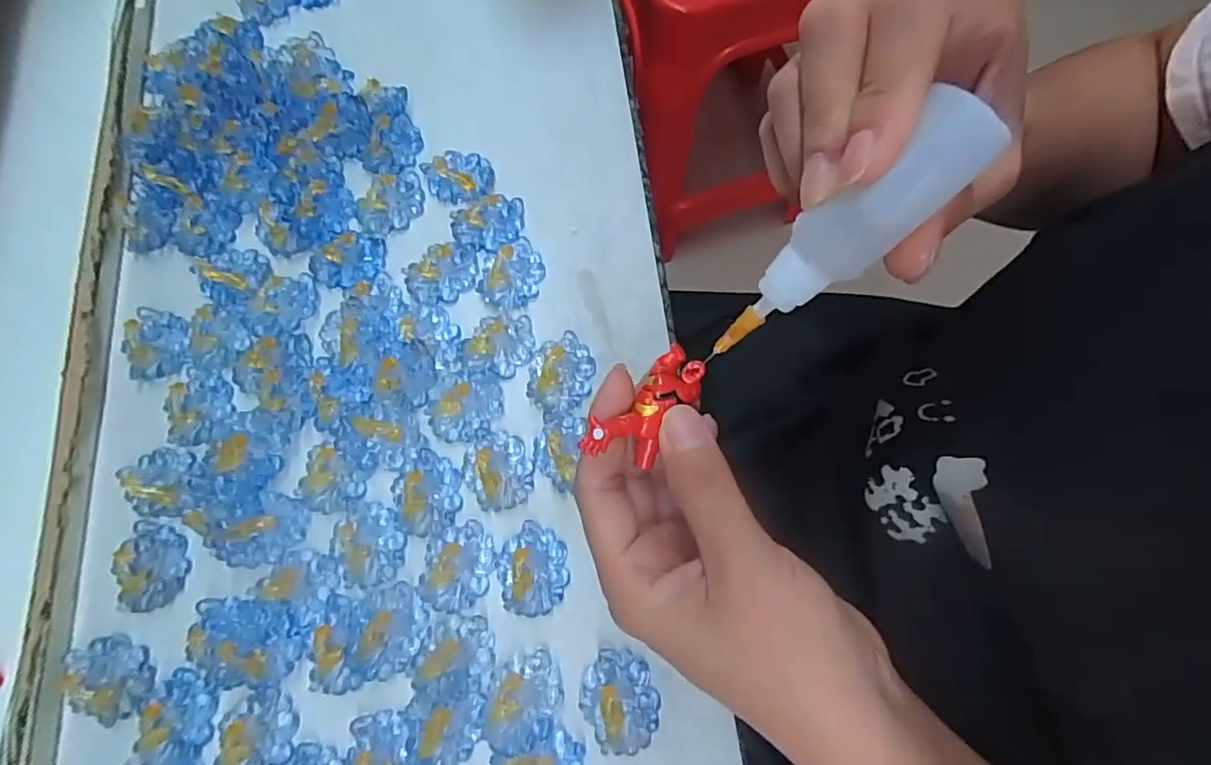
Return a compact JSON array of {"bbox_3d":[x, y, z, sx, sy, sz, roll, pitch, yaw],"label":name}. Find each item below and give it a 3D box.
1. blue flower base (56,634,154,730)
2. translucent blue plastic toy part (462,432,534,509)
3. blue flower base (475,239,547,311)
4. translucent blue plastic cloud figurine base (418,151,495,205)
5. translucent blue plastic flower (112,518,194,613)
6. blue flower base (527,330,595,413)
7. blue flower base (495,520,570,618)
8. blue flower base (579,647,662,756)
[{"bbox_3d":[-0.205,0.121,0.236,0.029,0.013,0.035,-22,66,-17],"label":"blue flower base"},{"bbox_3d":[-0.049,0.039,0.259,0.029,0.012,0.035,-23,75,-8],"label":"translucent blue plastic toy part"},{"bbox_3d":[-0.047,-0.056,0.290,0.030,0.005,0.039,15,73,4],"label":"blue flower base"},{"bbox_3d":[-0.078,-0.111,0.302,0.034,0.012,0.032,0,73,-1],"label":"translucent blue plastic cloud figurine base"},{"bbox_3d":[-0.199,0.081,0.252,0.029,0.006,0.036,10,73,2],"label":"translucent blue plastic flower"},{"bbox_3d":[-0.021,-0.005,0.275,0.030,0.005,0.038,4,73,0],"label":"blue flower base"},{"bbox_3d":[-0.032,0.080,0.248,0.030,0.011,0.037,-6,73,-3],"label":"blue flower base"},{"bbox_3d":[0.006,0.130,0.235,0.030,0.004,0.036,-29,76,-9],"label":"blue flower base"}]

